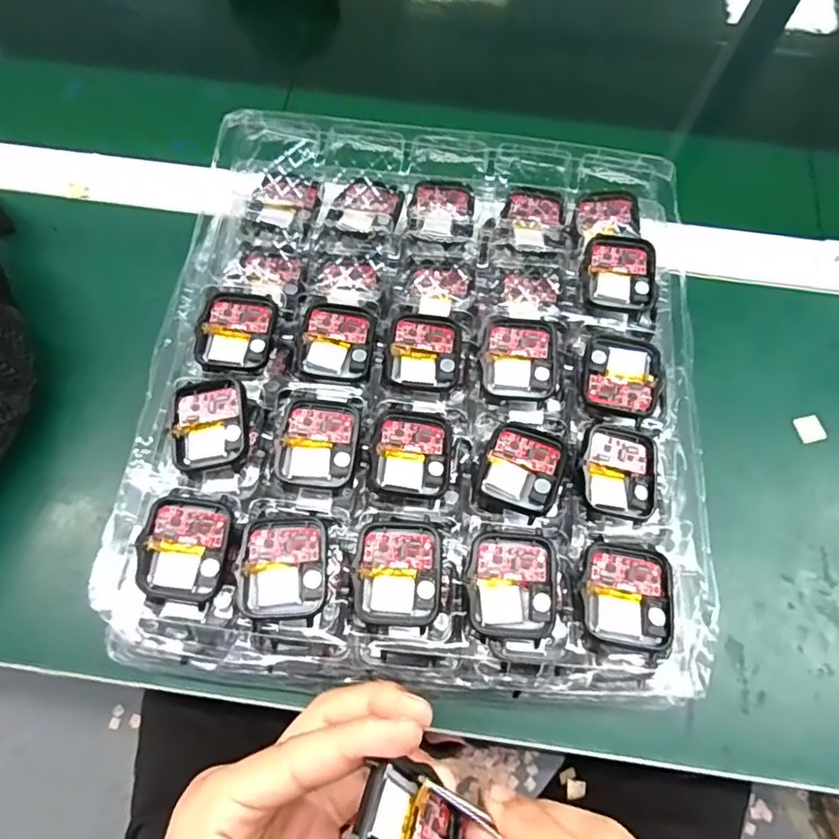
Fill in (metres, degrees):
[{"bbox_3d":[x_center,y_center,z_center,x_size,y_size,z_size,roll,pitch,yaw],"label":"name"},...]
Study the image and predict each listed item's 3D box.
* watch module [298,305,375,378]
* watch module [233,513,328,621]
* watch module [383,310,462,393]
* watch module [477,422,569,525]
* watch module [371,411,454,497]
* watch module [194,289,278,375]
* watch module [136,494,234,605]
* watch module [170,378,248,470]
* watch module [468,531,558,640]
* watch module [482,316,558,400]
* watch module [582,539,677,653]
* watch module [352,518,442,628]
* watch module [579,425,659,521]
[{"bbox_3d":[-0.043,-0.041,0.294,0.036,0.006,0.041,7,67,1],"label":"watch module"},{"bbox_3d":[-0.059,0.063,0.246,0.037,0.005,0.044,2,67,-1],"label":"watch module"},{"bbox_3d":[0.002,-0.037,0.295,0.036,0.009,0.046,8,67,2],"label":"watch module"},{"bbox_3d":[0.049,0.023,0.271,0.036,0.011,0.044,23,69,8],"label":"watch module"},{"bbox_3d":[-0.003,0.015,0.271,0.036,0.005,0.041,8,67,2],"label":"watch module"},{"bbox_3d":[-0.094,-0.047,0.292,0.035,0.006,0.047,5,67,1],"label":"watch module"},{"bbox_3d":[-0.102,0.057,0.250,0.038,0.012,0.043,10,68,2],"label":"watch module"},{"bbox_3d":[-0.100,0.001,0.270,0.037,0.009,0.041,-5,68,-4],"label":"watch module"},{"bbox_3d":[0.040,0.071,0.246,0.037,0.009,0.043,3,67,0],"label":"watch module"},{"bbox_3d":[0.051,-0.031,0.293,0.037,0.013,0.041,7,67,1],"label":"watch module"},{"bbox_3d":[0.089,0.076,0.246,0.037,0.014,0.042,13,68,4],"label":"watch module"},{"bbox_3d":[-0.009,0.066,0.246,0.036,0.006,0.043,6,67,1],"label":"watch module"},{"bbox_3d":[0.096,0.025,0.270,0.039,0.013,0.042,12,68,3],"label":"watch module"}]

